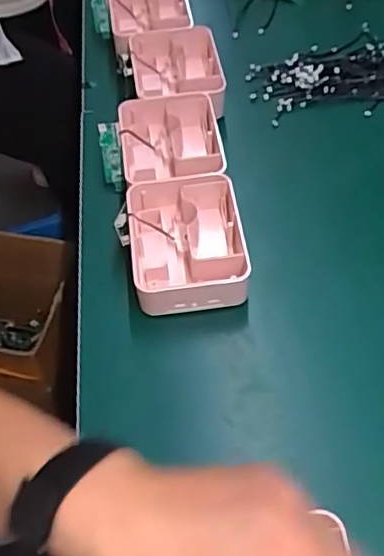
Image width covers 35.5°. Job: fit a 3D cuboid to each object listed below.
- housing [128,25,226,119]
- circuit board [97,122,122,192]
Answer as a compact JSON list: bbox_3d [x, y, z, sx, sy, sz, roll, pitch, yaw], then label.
[{"bbox_3d":[-0.017,-0.237,0.695,0.100,0.041,0.135,-6,54,-5],"label":"housing"},{"bbox_3d":[-0.084,-0.127,0.626,0.021,0.011,0.070,-7,88,-3],"label":"circuit board"}]

